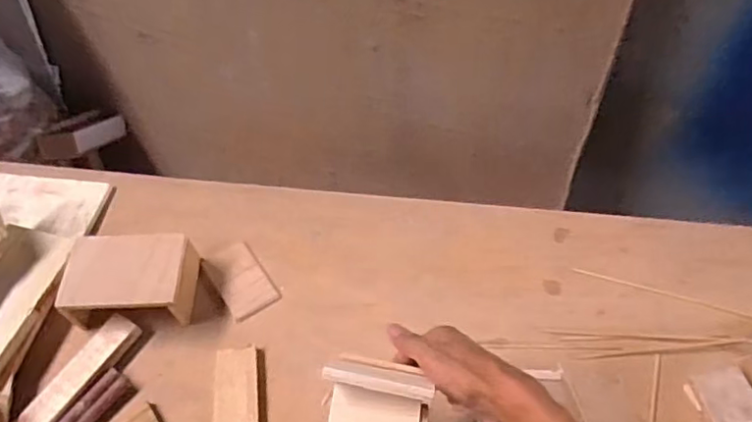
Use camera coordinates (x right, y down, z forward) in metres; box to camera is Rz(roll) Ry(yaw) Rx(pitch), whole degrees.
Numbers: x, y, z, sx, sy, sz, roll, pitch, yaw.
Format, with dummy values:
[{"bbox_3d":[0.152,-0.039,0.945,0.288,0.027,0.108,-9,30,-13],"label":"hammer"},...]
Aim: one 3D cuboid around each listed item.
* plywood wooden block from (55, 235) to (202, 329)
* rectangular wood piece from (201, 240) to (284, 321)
[{"bbox_3d":[-0.286,0.078,0.689,0.133,0.075,0.092,-3,57,2],"label":"plywood wooden block"},{"bbox_3d":[-0.162,0.082,0.718,0.058,0.007,0.094,-31,60,-14],"label":"rectangular wood piece"}]

